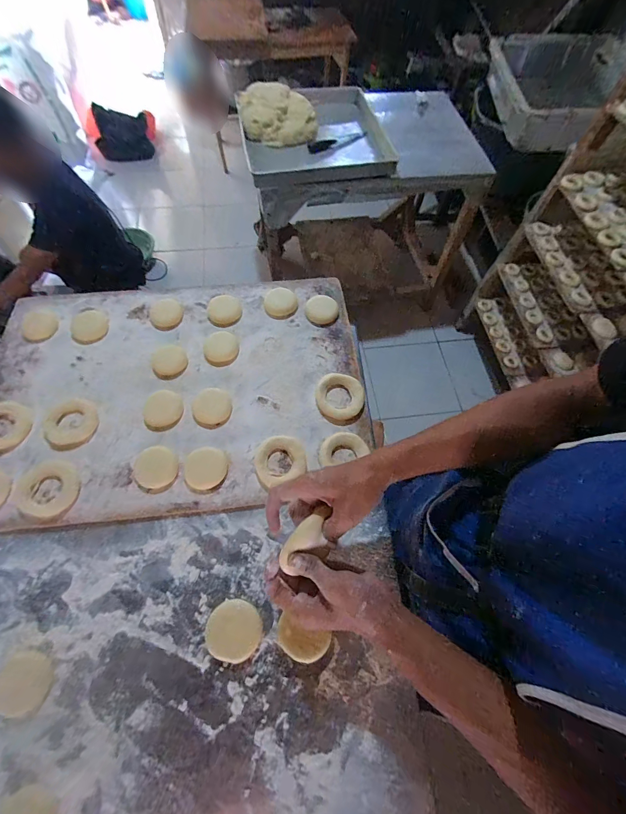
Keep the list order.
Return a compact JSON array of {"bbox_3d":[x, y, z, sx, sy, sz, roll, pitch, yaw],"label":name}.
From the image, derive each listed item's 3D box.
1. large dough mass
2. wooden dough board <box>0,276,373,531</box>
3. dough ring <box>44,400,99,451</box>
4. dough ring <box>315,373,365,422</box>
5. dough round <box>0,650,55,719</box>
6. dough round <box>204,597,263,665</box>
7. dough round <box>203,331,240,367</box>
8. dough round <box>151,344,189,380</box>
[{"bbox_3d":[-0.121,-1.029,1.171,0.267,0.107,0.189,-6,65,-5],"label":"large dough mass"},{"bbox_3d":[-0.225,-0.046,0.552,0.591,0.028,0.420,-4,65,-4],"label":"wooden dough board"},{"bbox_3d":[-0.367,0.025,0.510,0.070,0.007,0.079,-17,66,-10],"label":"dough ring"},{"bbox_3d":[0.043,-0.016,0.536,0.076,0.014,0.074,1,65,-2],"label":"dough ring"},{"bbox_3d":[-0.329,0.315,0.381,0.061,0.005,0.058,1,65,-2],"label":"dough round"},{"bbox_3d":[-0.096,0.272,0.410,0.065,0.013,0.060,1,65,-2],"label":"dough round"},{"bbox_3d":[-0.157,-0.101,0.576,0.058,0.007,0.065,-5,65,-5],"label":"dough round"},{"bbox_3d":[-0.242,-0.077,0.563,0.058,0.008,0.063,1,65,-2],"label":"dough round"}]

